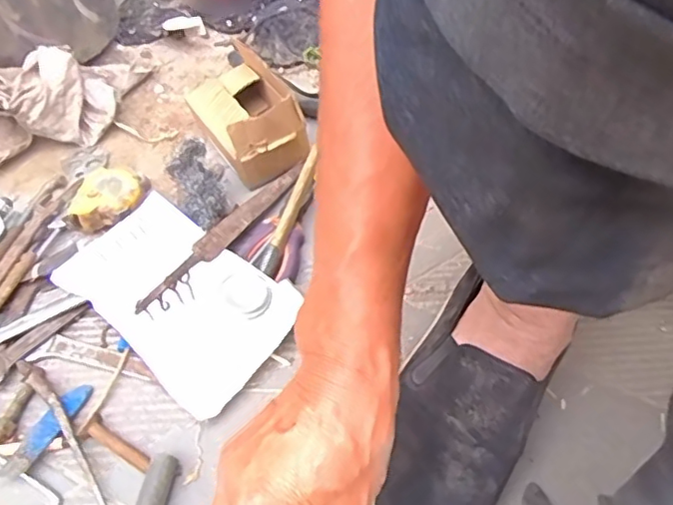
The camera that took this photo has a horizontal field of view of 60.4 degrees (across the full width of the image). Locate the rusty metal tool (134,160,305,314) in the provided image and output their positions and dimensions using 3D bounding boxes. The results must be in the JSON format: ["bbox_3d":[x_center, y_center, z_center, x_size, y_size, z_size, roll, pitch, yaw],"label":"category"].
[{"bbox_3d":[-0.099,-0.022,0.540,0.021,0.007,0.236,42,51,-3],"label":"rusty metal tool"}]

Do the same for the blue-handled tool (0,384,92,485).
[{"bbox_3d":[-0.223,0.136,0.442,0.022,0.013,0.087,20,54,16],"label":"blue-handled tool"}]

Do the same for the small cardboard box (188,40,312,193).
[{"bbox_3d":[-0.097,-0.148,0.616,0.085,0.090,0.131,-25,55,-18],"label":"small cardboard box"}]

